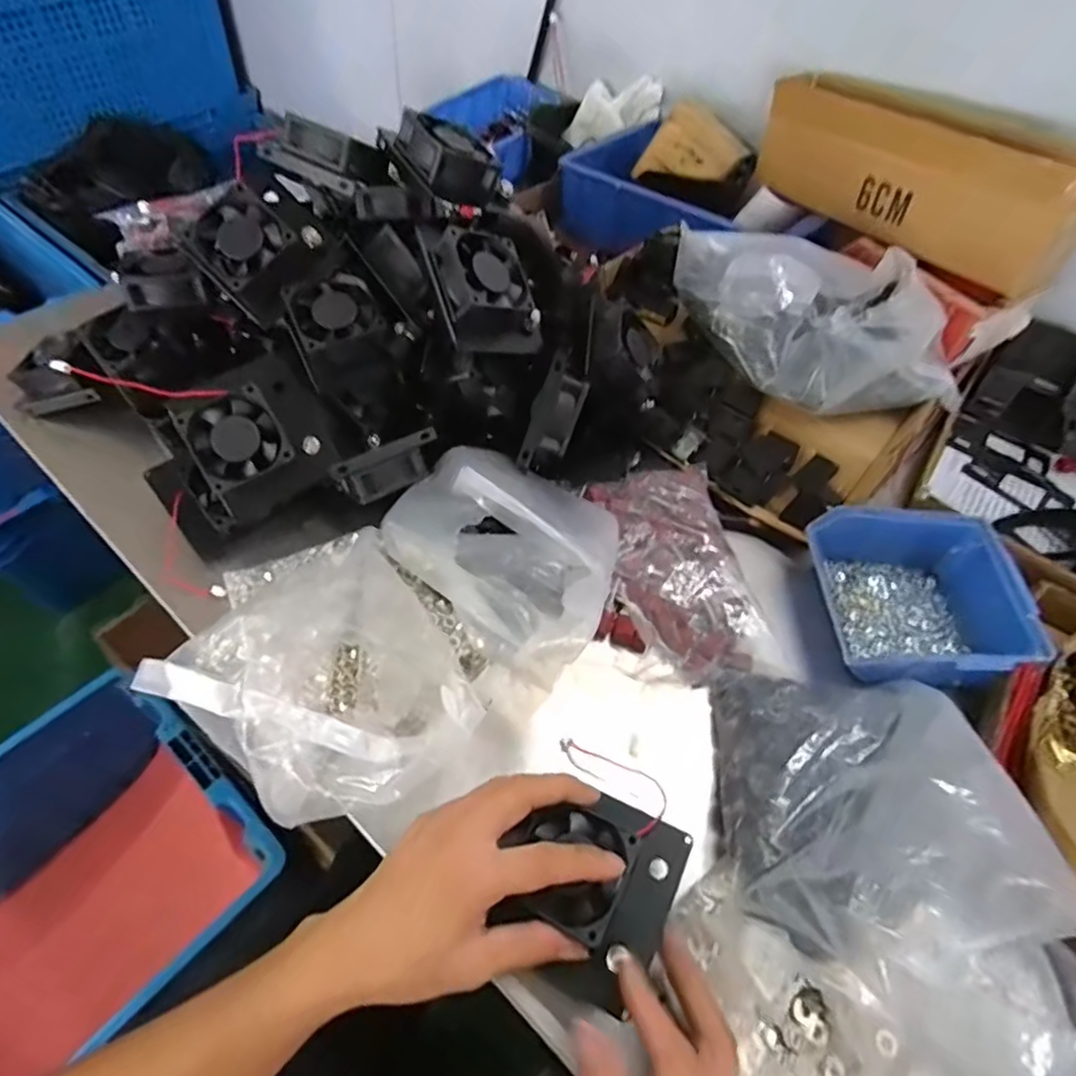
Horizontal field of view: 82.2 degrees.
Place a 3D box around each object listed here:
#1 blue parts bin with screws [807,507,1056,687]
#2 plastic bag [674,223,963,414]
[{"bbox_3d":[0.283,0.045,0.460,0.132,0.061,0.133,1,55,-5],"label":"blue parts bin with screws"},{"bbox_3d":[0.236,-0.168,0.501,0.260,0.094,0.100,12,55,3],"label":"plastic bag"}]

